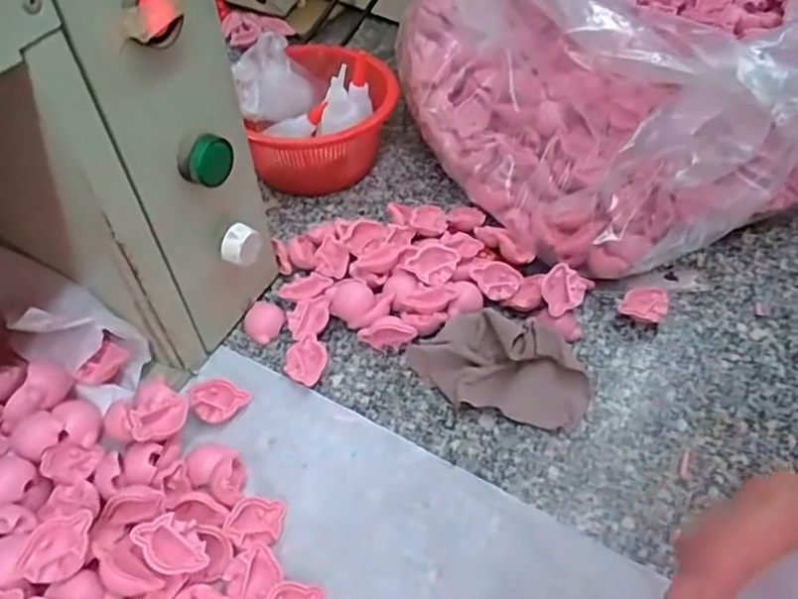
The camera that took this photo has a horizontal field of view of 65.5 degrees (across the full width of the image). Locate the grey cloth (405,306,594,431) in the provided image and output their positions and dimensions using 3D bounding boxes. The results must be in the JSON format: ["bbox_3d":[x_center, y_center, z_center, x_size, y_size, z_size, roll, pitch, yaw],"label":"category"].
[{"bbox_3d":[0.066,0.041,0.398,0.113,0.030,0.062,14,51,12],"label":"grey cloth"}]

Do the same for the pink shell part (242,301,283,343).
[{"bbox_3d":[-0.096,0.015,0.437,0.031,0.009,0.027,28,55,22],"label":"pink shell part"}]

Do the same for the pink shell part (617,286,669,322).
[{"bbox_3d":[0.173,0.004,0.440,0.032,0.014,0.030,14,50,12],"label":"pink shell part"}]

